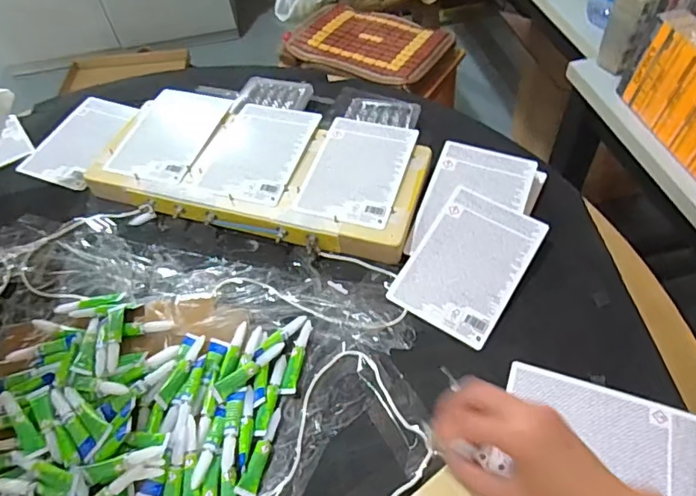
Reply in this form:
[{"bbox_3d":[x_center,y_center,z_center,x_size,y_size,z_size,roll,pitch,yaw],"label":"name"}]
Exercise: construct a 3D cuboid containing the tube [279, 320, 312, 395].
[{"bbox_3d":[-0.052,0.112,0.532,0.015,0.007,0.082,8,56,8],"label":"tube"}]

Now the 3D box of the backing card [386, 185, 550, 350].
[{"bbox_3d":[0.135,0.015,0.581,0.116,0.004,0.168,28,71,20],"label":"backing card"}]

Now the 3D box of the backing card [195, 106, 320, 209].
[{"bbox_3d":[-0.116,-0.128,0.680,0.123,0.011,0.172,11,58,14],"label":"backing card"}]

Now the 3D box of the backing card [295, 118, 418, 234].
[{"bbox_3d":[0.014,-0.100,0.649,0.117,0.010,0.174,11,58,14],"label":"backing card"}]

